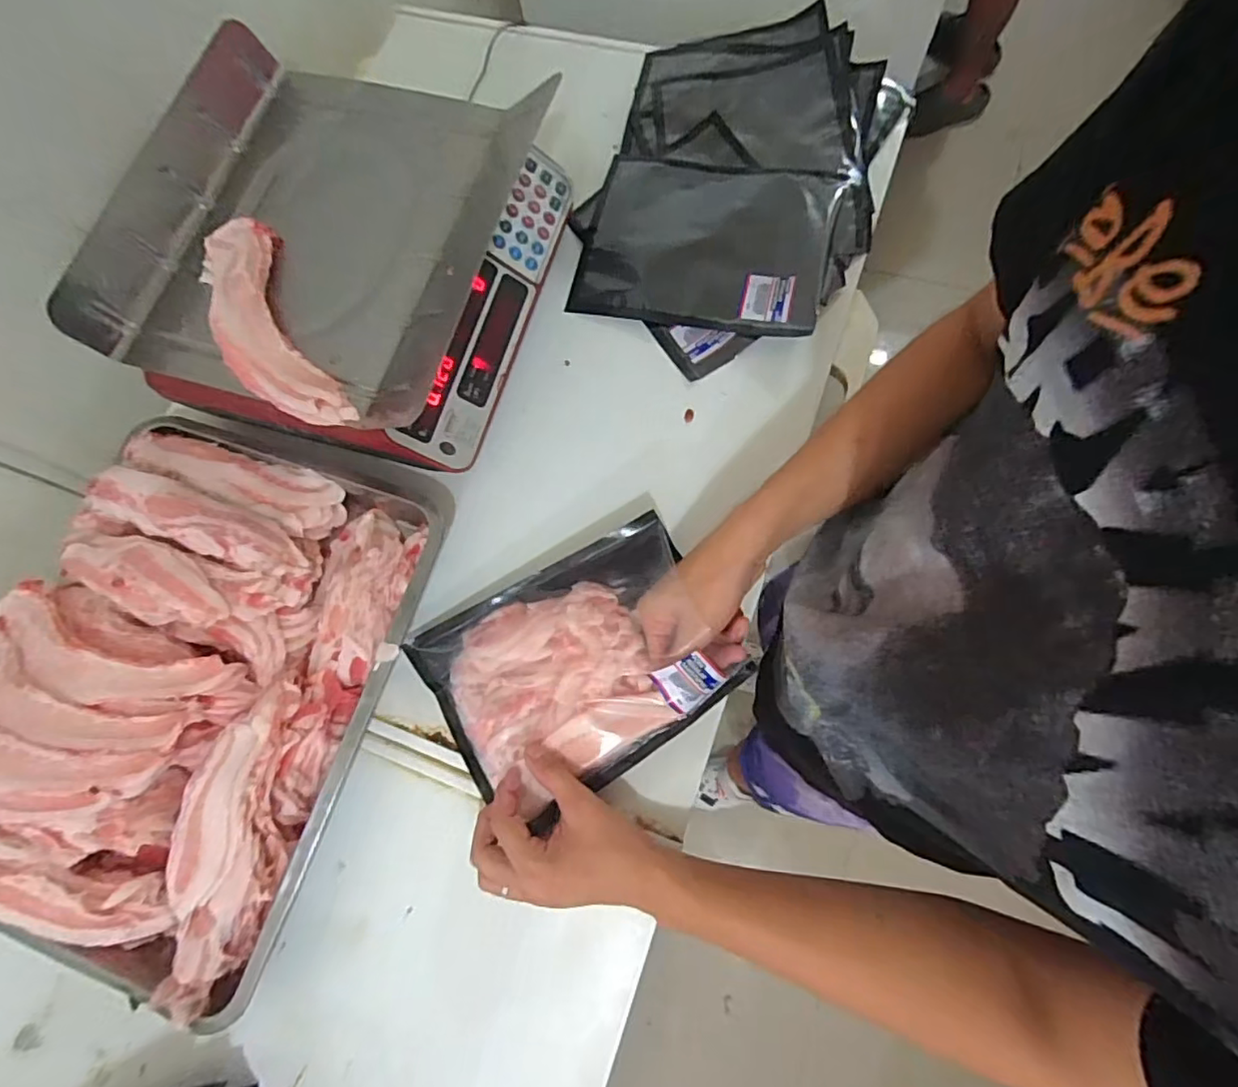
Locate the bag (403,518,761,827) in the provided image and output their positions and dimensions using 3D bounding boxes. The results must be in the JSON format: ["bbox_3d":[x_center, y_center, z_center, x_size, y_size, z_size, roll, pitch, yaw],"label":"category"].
[{"bbox_3d":[-0.039,0.100,0.498,0.235,0.058,0.184,-31,78,-6],"label":"bag"}]

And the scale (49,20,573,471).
[{"bbox_3d":[-0.250,-0.270,0.565,0.355,0.120,0.341,15,77,11],"label":"scale"}]

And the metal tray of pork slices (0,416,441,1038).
[{"bbox_3d":[-0.371,0.115,0.491,0.322,0.085,0.433,17,78,11],"label":"metal tray of pork slices"}]

